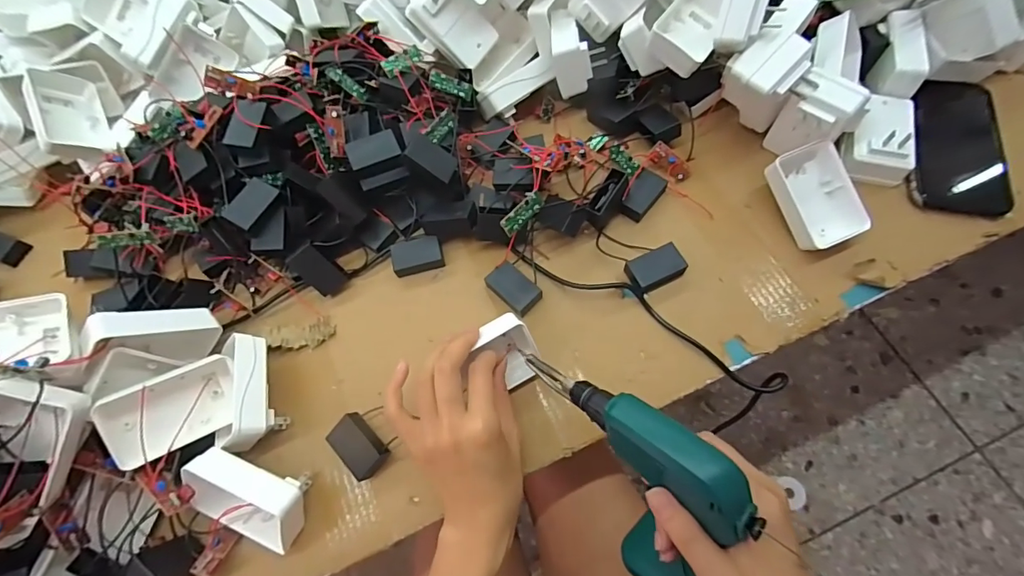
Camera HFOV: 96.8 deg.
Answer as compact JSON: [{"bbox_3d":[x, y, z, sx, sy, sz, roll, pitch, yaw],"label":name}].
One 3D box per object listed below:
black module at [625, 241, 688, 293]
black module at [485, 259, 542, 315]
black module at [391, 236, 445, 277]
[{"bbox_3d":[0.132,-0.018,0.419,0.052,0.019,0.032,-28,71,-7],"label":"black module"},{"bbox_3d":[0.001,0.001,0.427,0.049,0.015,0.033,42,77,16],"label":"black module"},{"bbox_3d":[-0.092,-0.031,0.446,0.048,0.017,0.031,-14,70,-3],"label":"black module"}]

